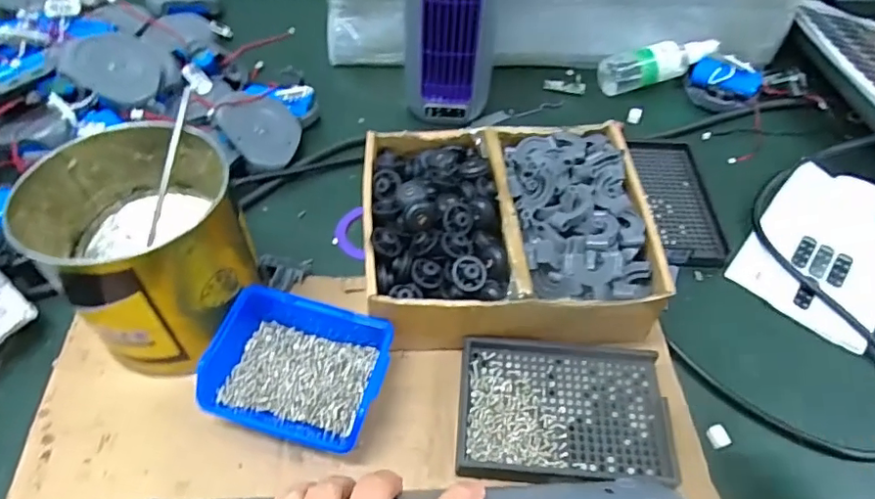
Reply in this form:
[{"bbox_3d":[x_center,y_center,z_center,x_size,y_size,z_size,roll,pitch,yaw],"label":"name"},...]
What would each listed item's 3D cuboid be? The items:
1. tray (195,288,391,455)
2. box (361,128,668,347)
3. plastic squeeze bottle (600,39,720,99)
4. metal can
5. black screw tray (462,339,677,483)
[{"bbox_3d":[-0.089,0.079,0.363,0.111,0.045,0.087,12,54,7],"label":"tray"},{"bbox_3d":[0.055,-0.021,0.414,0.217,0.058,0.178,-4,53,-6],"label":"box"},{"bbox_3d":[0.245,-0.202,0.598,0.130,0.042,0.040,-12,54,-11],"label":"plastic squeeze bottle"},{"bbox_3d":[-0.191,0.001,0.375,0.119,0.115,0.130,1,53,-2],"label":"metal can"},{"bbox_3d":[0.082,0.107,0.365,0.133,0.029,0.093,5,53,1],"label":"black screw tray"}]

